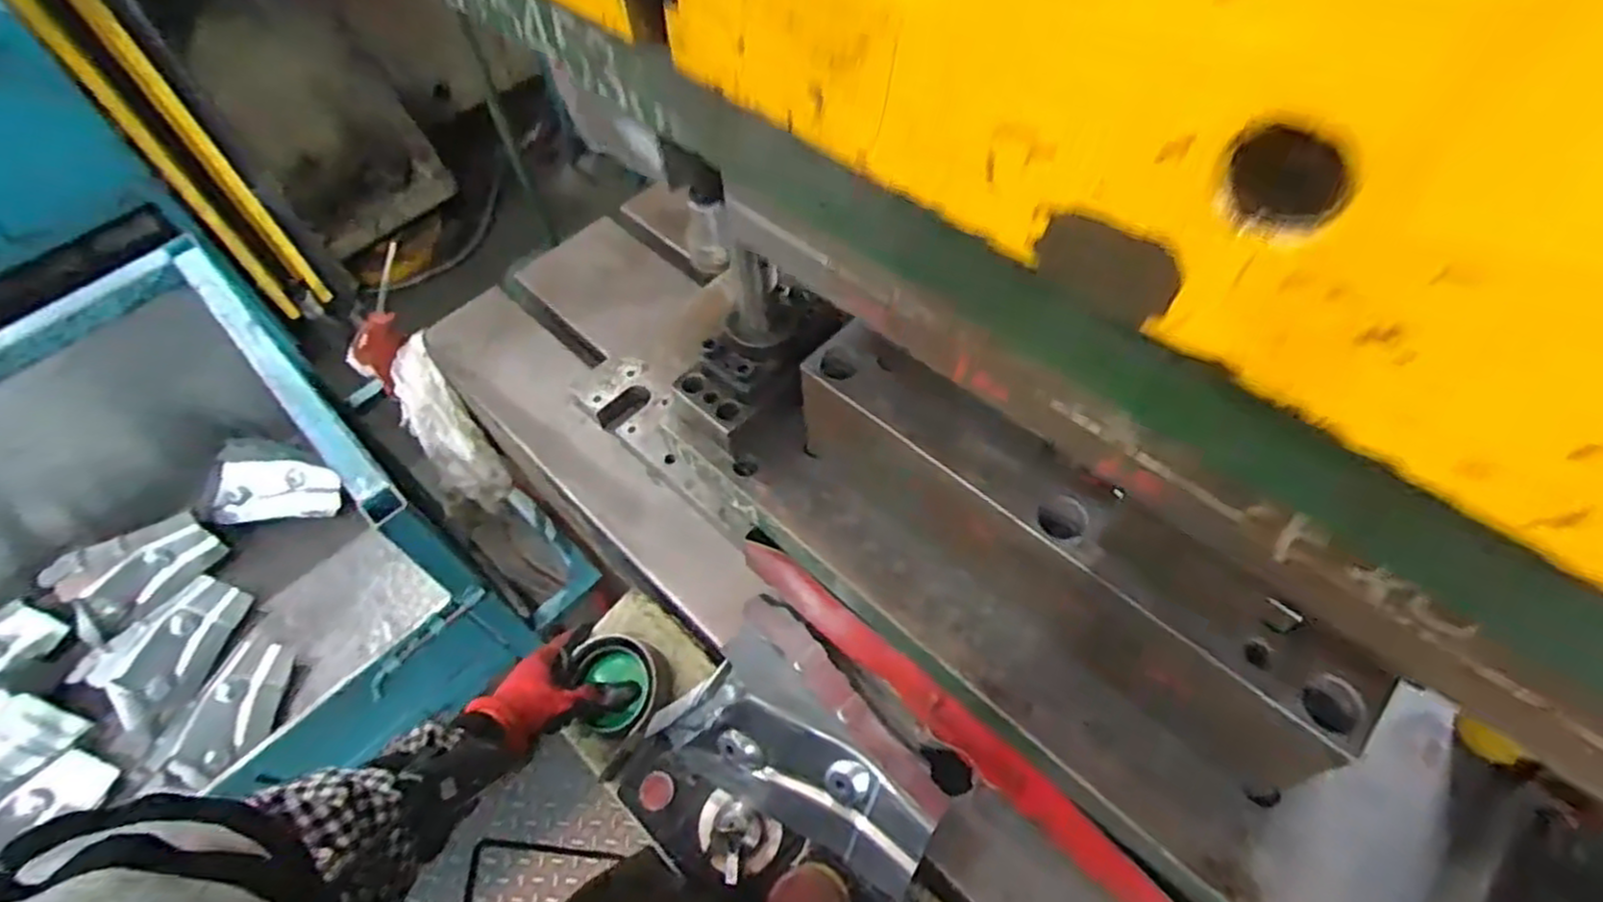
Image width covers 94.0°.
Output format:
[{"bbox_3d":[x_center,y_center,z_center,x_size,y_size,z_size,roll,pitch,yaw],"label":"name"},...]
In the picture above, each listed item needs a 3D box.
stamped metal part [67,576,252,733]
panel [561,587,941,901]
[{"bbox_3d":[-0.916,0.283,1.077,0.103,0.075,0.211,16,59,13],"label":"stamped metal part"},{"bbox_3d":[-0.016,0.293,0.570,0.480,0.105,0.139,37,66,23],"label":"panel"}]

